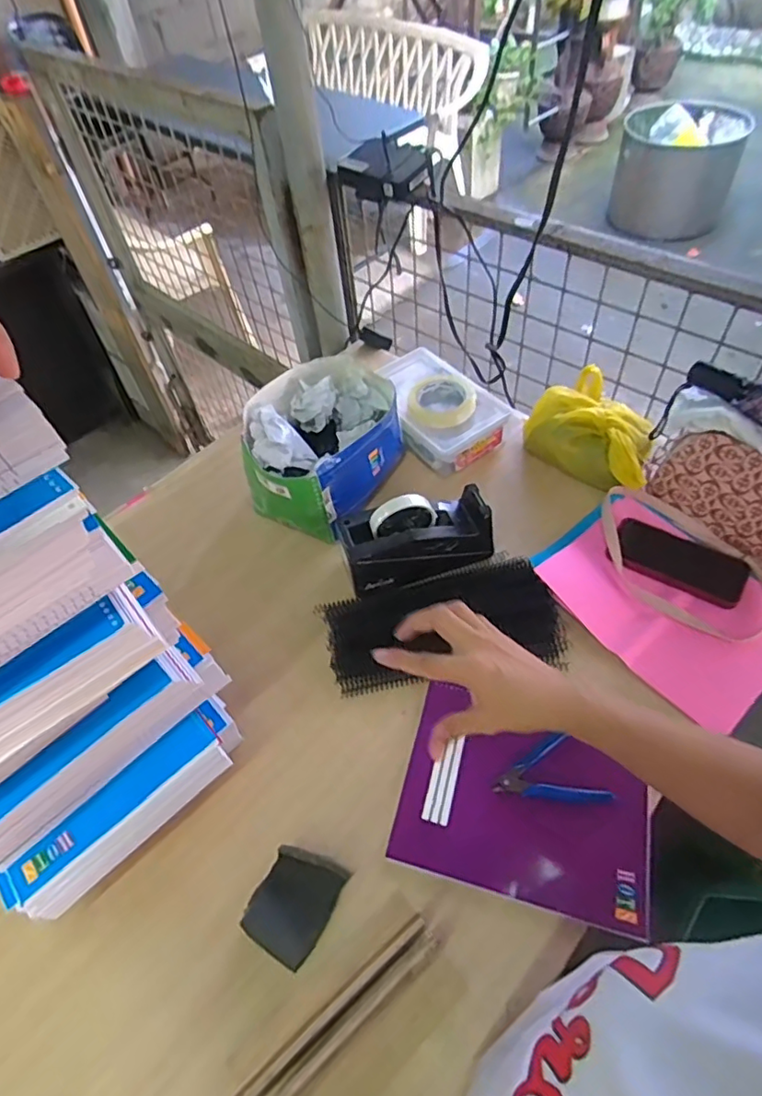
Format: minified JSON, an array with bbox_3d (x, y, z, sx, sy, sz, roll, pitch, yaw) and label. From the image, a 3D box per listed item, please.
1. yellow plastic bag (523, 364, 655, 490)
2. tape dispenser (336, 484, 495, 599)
[{"bbox_3d":[0.317,-0.169,0.842,0.115,0.086,0.199,-37,59,-20],"label":"yellow plastic bag"},{"bbox_3d":[0.047,-0.015,0.748,0.197,0.080,0.084,-18,54,-8],"label":"tape dispenser"}]

